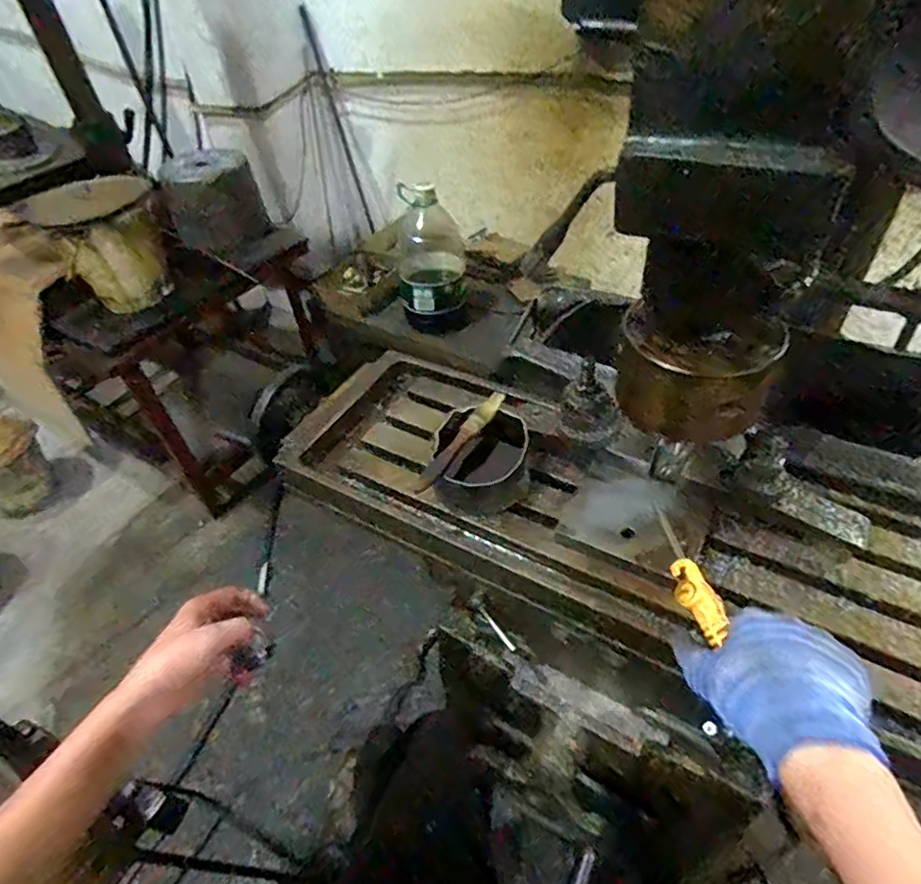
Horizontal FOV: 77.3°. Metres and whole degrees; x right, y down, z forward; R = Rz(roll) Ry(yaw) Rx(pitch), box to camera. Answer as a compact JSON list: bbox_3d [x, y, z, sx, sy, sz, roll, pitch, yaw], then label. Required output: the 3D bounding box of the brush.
[{"bbox_3d":[0.001,-0.002,0.604,0.021,0.017,0.150,26,54,26],"label":"brush"}]

